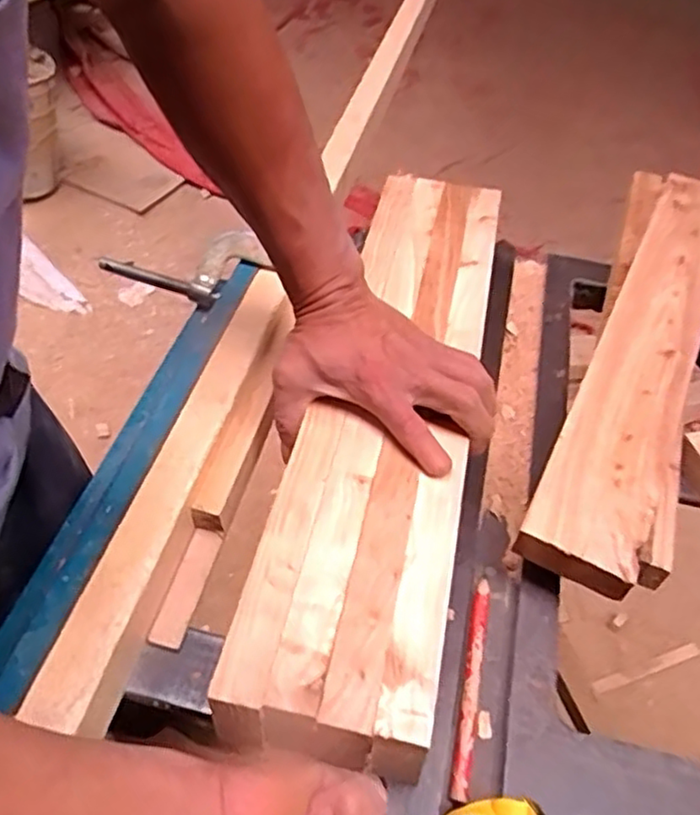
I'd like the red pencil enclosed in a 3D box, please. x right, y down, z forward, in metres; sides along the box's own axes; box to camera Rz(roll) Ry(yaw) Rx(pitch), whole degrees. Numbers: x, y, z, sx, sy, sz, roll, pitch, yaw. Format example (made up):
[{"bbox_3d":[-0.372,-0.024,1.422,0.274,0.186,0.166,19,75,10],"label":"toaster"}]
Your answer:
[{"bbox_3d":[0.080,0.176,0.434,0.011,0.011,0.140,12,50,7],"label":"red pencil"}]

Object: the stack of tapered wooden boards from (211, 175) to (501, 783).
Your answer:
[{"bbox_3d":[0.033,-0.010,0.514,0.118,0.048,0.511,11,49,7],"label":"stack of tapered wooden boards"}]

